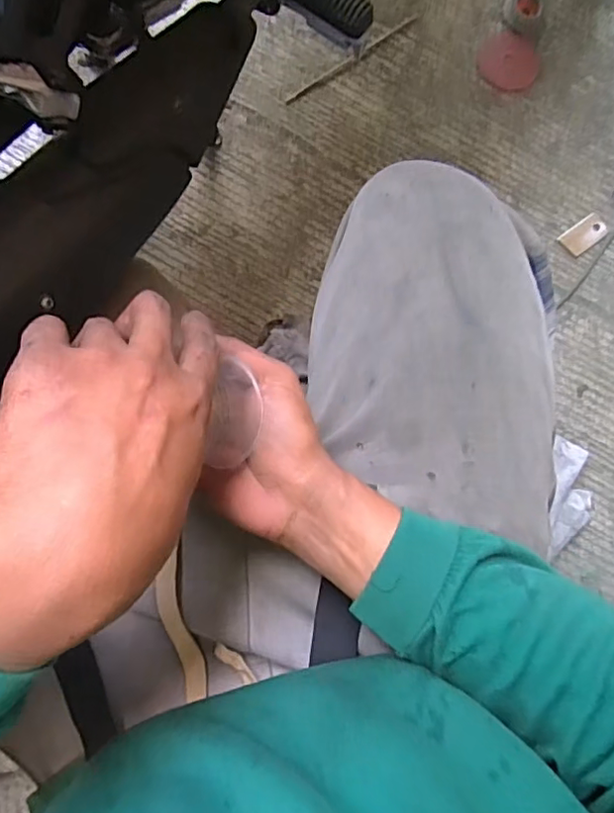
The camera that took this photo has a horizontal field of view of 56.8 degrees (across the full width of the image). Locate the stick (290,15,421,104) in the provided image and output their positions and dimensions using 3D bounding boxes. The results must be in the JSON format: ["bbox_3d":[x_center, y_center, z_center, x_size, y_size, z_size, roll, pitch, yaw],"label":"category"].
[{"bbox_3d":[0.068,-0.523,0.853,0.248,0.005,0.010,-36,88,-8],"label":"stick"}]

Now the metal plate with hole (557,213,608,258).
[{"bbox_3d":[0.415,-0.257,0.851,0.077,0.004,0.041,-36,88,-8],"label":"metal plate with hole"}]

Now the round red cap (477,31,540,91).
[{"bbox_3d":[0.313,-0.533,0.877,0.090,0.004,0.094,1,83,-5],"label":"round red cap"}]

